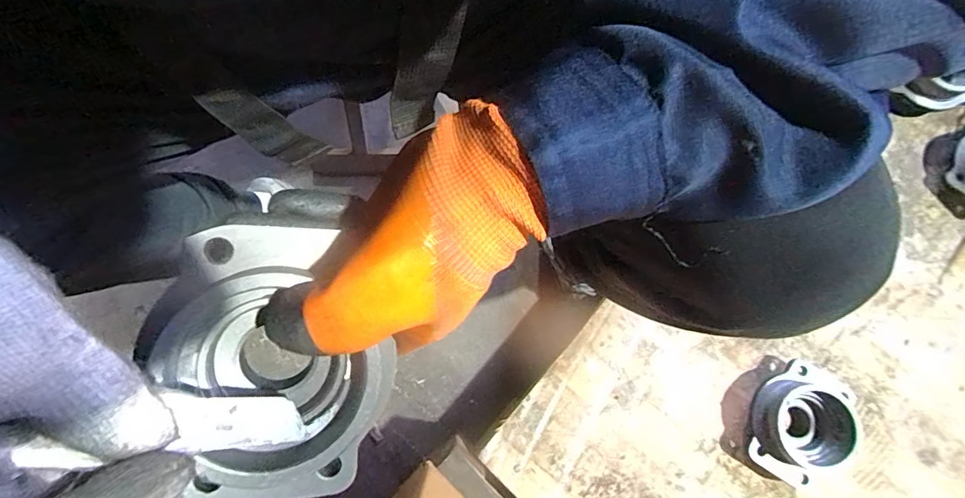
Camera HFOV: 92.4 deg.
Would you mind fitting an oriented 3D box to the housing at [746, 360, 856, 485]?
[{"bbox_3d":[0.331,0.183,0.487,0.091,0.055,0.119,22,78,4],"label":"housing"}]

